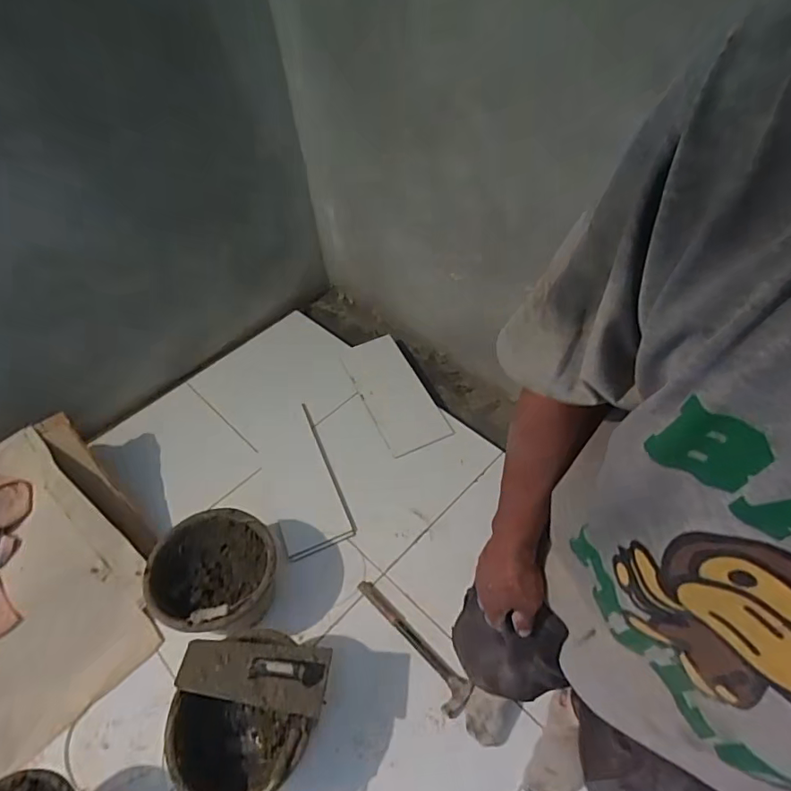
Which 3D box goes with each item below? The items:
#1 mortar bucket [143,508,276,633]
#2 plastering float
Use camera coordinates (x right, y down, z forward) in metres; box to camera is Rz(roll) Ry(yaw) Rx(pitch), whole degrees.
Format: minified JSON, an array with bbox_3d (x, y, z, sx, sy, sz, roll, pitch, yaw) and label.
[{"bbox_3d":[-0.404,0.428,1.175,0.280,0.184,0.258,-3,50,3],"label":"mortar bucket"},{"bbox_3d":[-0.276,0.521,0.962,0.291,0.071,0.121,4,51,8],"label":"plastering float"}]

